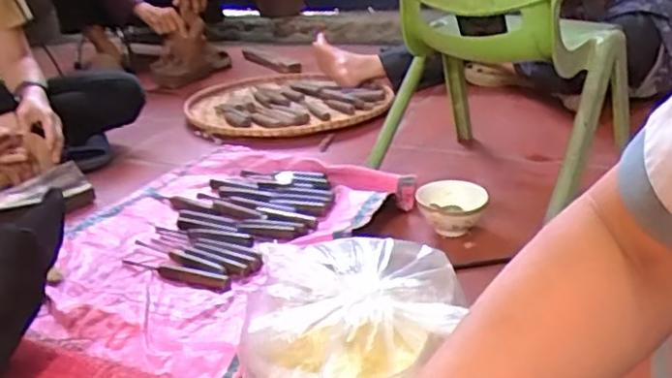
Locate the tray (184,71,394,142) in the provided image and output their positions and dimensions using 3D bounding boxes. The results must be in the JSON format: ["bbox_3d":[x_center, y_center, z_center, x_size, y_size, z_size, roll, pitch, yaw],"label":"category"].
[{"bbox_3d":[-0.126,-0.217,1.586,0.489,0.040,0.479,-24,30,-38],"label":"tray"}]

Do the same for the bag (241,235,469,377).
[{"bbox_3d":[0.022,0.150,0.646,0.201,0.130,0.246,-2,23,5],"label":"bag"}]

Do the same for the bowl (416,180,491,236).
[{"bbox_3d":[0.180,0.029,0.986,0.108,0.060,0.104,-3,23,1],"label":"bowl"}]

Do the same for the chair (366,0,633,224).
[{"bbox_3d":[0.234,-0.229,0.991,0.362,0.463,0.415,13,29,35],"label":"chair"}]

